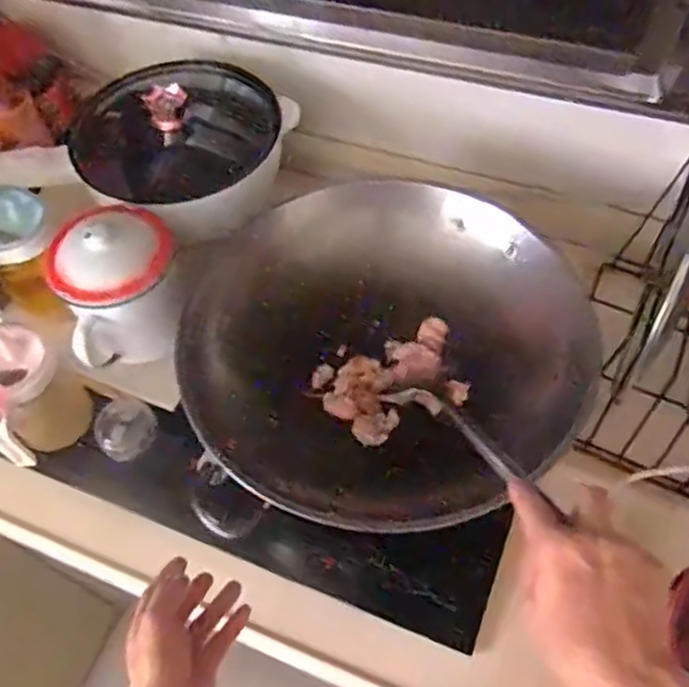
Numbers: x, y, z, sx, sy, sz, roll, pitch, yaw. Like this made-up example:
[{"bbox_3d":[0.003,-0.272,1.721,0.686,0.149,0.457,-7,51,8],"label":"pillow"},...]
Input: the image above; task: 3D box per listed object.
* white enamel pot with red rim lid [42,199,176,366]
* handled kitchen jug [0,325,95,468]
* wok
[{"bbox_3d":[-0.227,-0.058,0.695,0.119,0.177,0.098,-27,60,-12],"label":"white enamel pot with red rim lid"},{"bbox_3d":[-0.307,0.056,0.681,0.085,0.131,0.096,-35,61,-16],"label":"handled kitchen jug"},{"bbox_3d":[0.043,0.007,0.667,0.364,0.137,0.323,-26,59,-12],"label":"wok"}]

